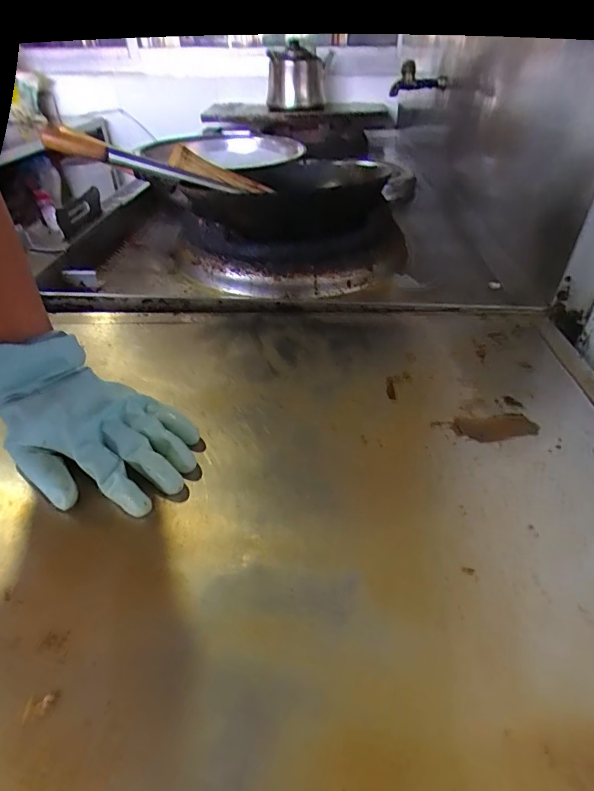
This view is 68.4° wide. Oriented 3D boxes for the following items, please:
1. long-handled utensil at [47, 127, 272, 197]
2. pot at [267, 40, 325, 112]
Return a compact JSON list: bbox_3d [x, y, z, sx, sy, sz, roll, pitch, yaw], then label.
[{"bbox_3d":[-0.203,-0.365,0.683,0.331,0.045,0.060,2,36,-22],"label":"long-handled utensil"},{"bbox_3d":[-0.005,-0.939,1.302,0.173,0.160,0.158,-1,39,1],"label":"pot"}]

